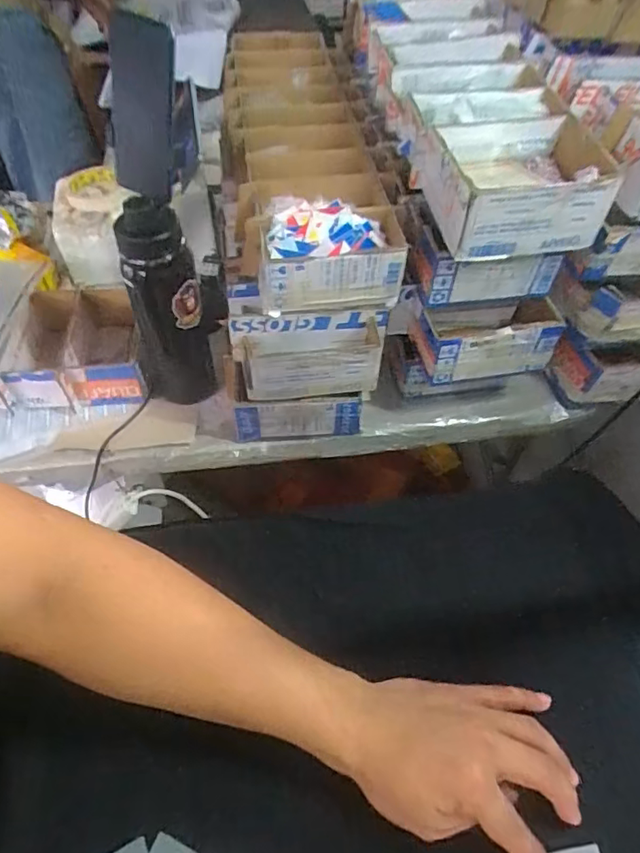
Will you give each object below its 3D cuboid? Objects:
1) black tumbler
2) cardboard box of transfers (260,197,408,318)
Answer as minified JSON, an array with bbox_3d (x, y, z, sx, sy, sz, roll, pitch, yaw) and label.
[{"bbox_3d":[-0.183,-0.128,0.651,0.087,0.304,0.072,-16,55,-14],"label":"black tumbler"},{"bbox_3d":[0.014,-0.187,0.599,0.168,0.080,0.089,-7,54,-8],"label":"cardboard box of transfers"}]

